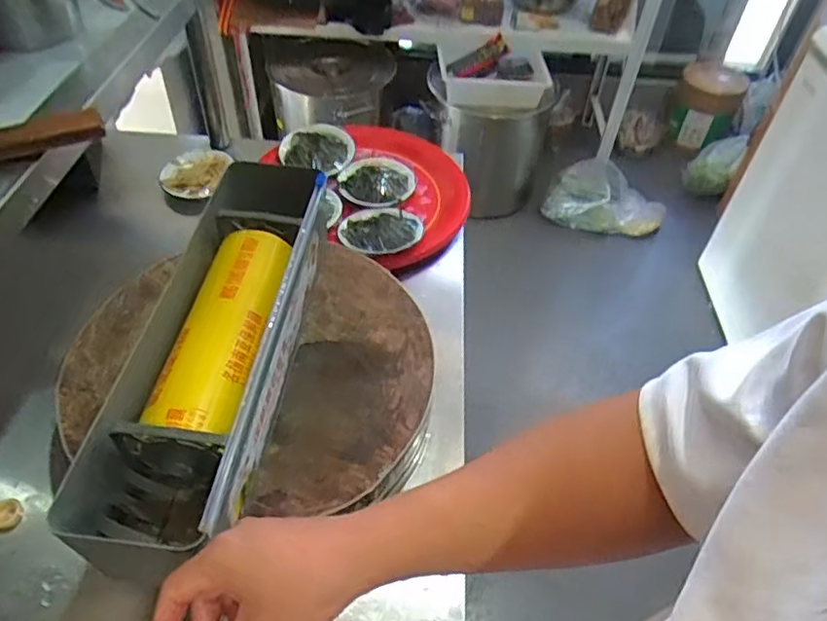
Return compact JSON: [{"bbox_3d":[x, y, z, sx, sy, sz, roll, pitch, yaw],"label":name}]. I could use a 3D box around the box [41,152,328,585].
[{"bbox_3d":[-0.196,0.033,0.640,0.134,0.134,0.427,6,48,2],"label":"box"}]

